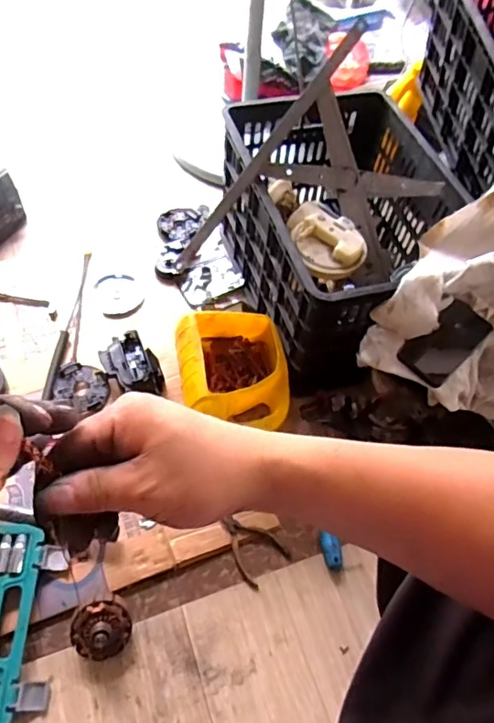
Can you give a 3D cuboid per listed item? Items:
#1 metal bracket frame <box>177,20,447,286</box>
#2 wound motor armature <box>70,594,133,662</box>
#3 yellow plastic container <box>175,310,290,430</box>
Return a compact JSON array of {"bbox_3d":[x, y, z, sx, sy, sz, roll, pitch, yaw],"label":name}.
[{"bbox_3d":[0.131,-0.256,0.901,0.321,0.450,0.039,33,18,-21],"label":"metal bracket frame"},{"bbox_3d":[-0.194,0.356,0.711,0.078,0.068,0.070,-16,59,-15],"label":"wound motor armature"},{"bbox_3d":[-0.021,0.018,0.910,0.177,0.121,0.213,-9,58,-11],"label":"yellow plastic container"}]

